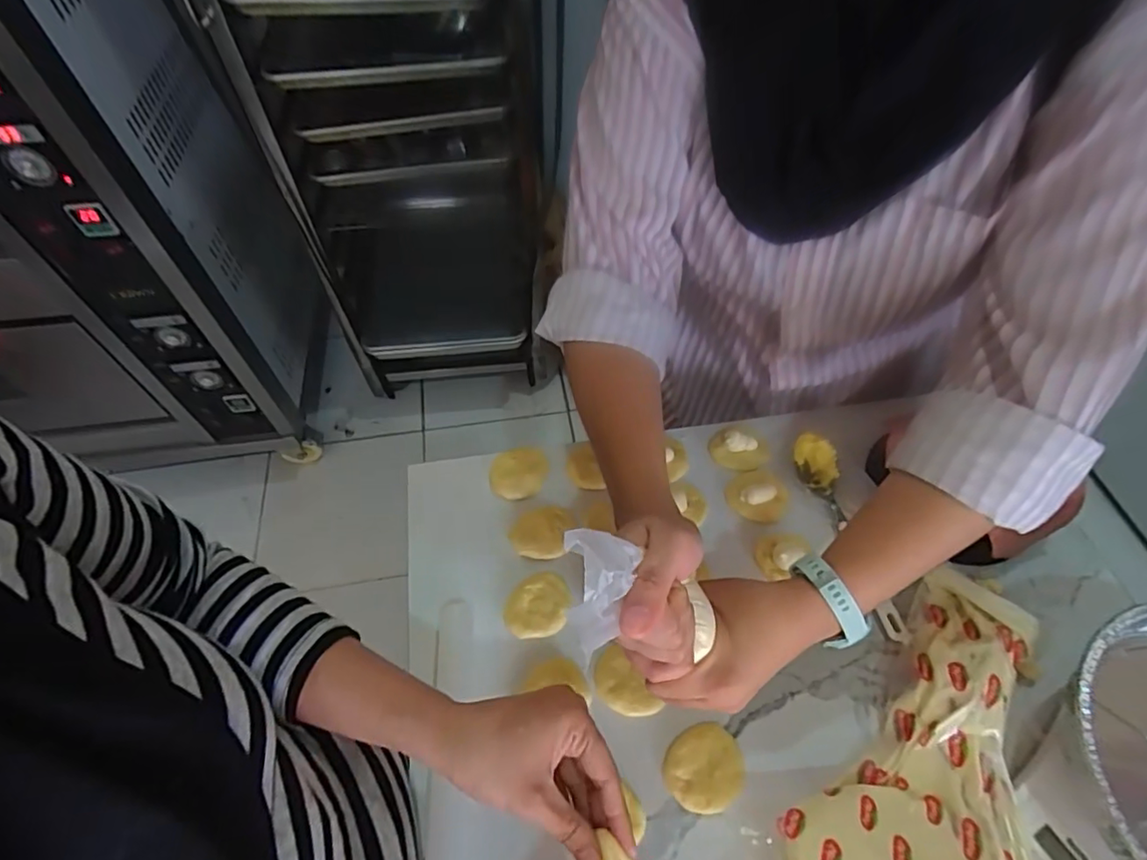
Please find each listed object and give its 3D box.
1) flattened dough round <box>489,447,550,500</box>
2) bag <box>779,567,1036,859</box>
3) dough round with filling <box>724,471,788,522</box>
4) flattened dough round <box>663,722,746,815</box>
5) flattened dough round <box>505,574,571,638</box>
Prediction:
[{"bbox_3d":[-0.050,0.040,0.531,0.049,0.010,0.058,24,59,14],"label":"flattened dough round"},{"bbox_3d":[0.251,0.235,0.370,0.275,0.053,0.141,-39,65,-24],"label":"bag"},{"bbox_3d":[0.170,0.057,0.512,0.052,0.021,0.049,1,56,-1],"label":"dough round with filling"},{"bbox_3d":[0.095,0.239,0.396,0.058,0.007,0.051,-29,61,-19],"label":"flattened dough round"},{"bbox_3d":[-0.030,0.145,0.462,0.054,0.015,0.049,-6,56,-5],"label":"flattened dough round"}]

